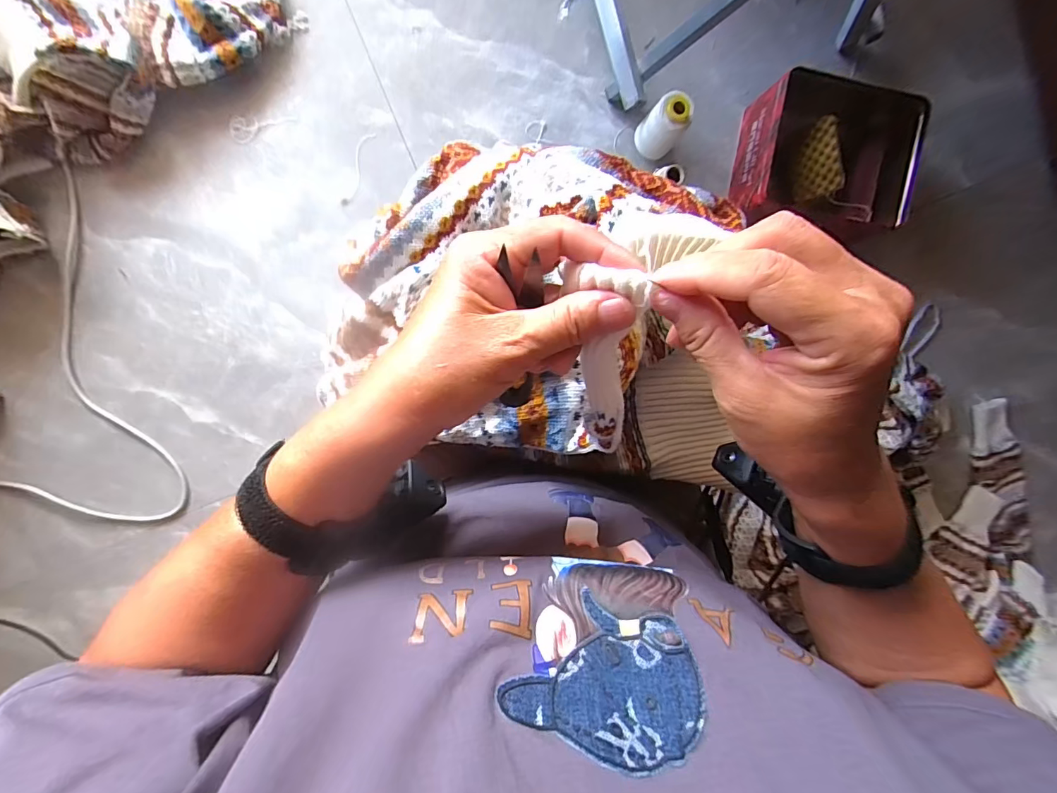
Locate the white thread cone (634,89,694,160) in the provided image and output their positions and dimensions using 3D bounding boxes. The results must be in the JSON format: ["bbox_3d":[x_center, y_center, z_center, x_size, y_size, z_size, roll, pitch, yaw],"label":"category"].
[{"bbox_3d":[0.193,-0.388,0.649,0.056,0.104,0.049,41,91,-9],"label":"white thread cone"}]

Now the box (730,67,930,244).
[{"bbox_3d":[0.437,-0.353,0.665,0.215,0.098,0.186,6,96,-6],"label":"box"}]

